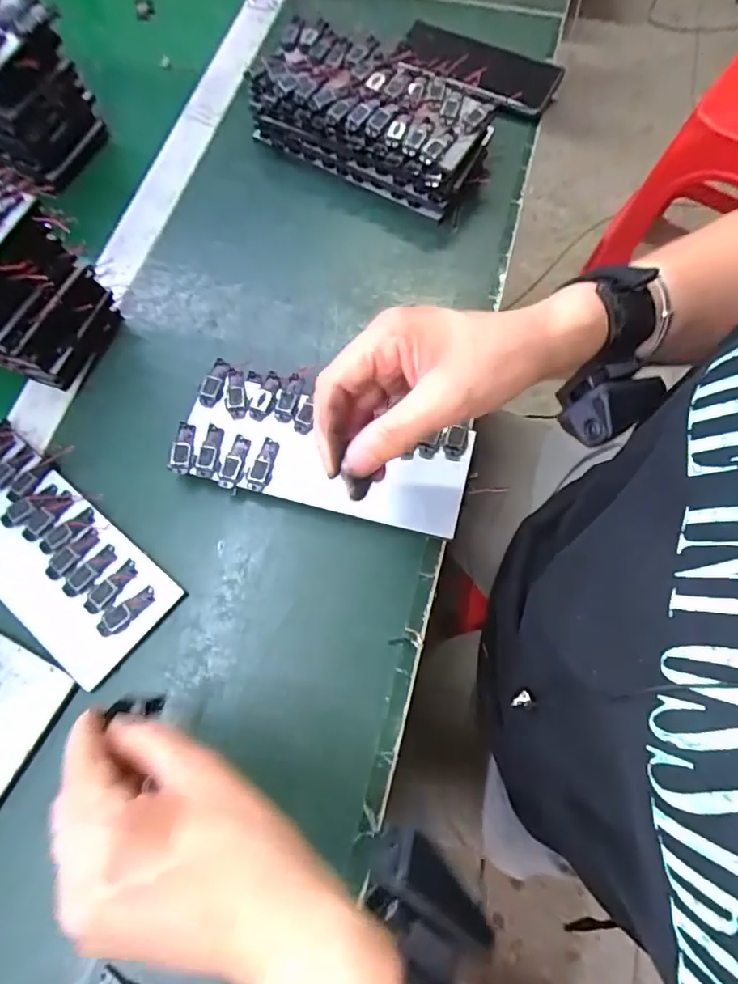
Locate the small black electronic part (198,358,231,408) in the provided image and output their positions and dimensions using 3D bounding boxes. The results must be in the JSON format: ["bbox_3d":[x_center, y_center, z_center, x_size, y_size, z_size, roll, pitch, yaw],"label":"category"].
[{"bbox_3d":[-0.114,-0.082,0.386,0.016,0.004,0.040,12,70,4],"label":"small black electronic part"}]

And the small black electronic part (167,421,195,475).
[{"bbox_3d":[-0.129,-0.032,0.365,0.014,0.006,0.038,6,70,2],"label":"small black electronic part"}]

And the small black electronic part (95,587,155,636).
[{"bbox_3d":[-0.156,0.078,0.338,0.039,0.004,0.016,-33,73,-12],"label":"small black electronic part"}]

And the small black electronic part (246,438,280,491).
[{"bbox_3d":[-0.074,-0.020,0.365,0.015,0.004,0.039,14,70,5],"label":"small black electronic part"}]

